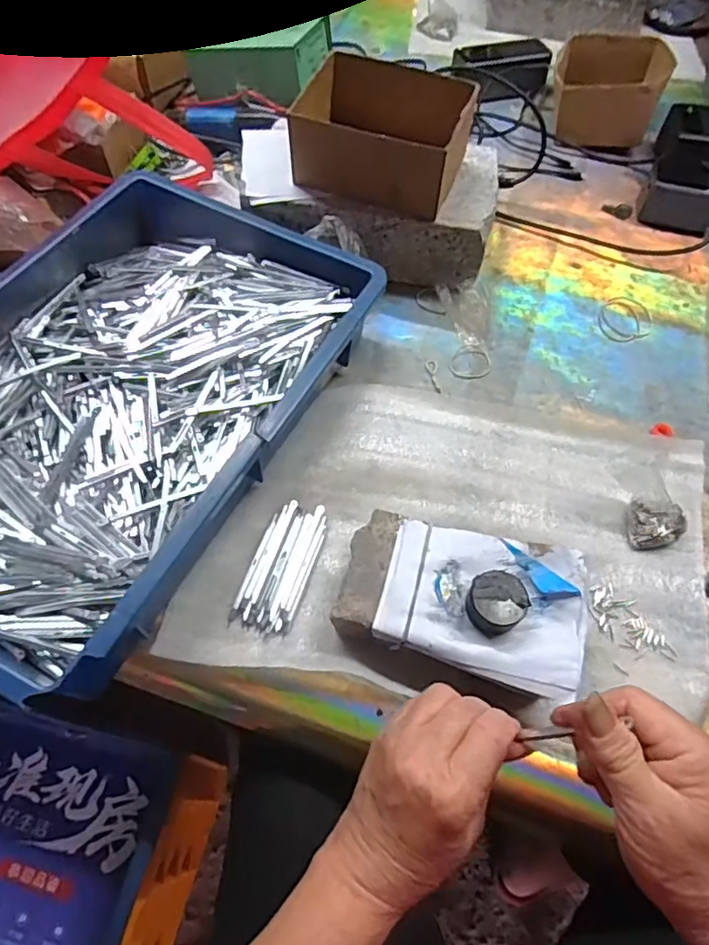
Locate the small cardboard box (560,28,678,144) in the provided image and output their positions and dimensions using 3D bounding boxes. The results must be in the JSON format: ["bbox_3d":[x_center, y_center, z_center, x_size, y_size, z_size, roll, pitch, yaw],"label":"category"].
[{"bbox_3d":[0.328,-0.493,0.754,0.130,0.073,0.141,14,61,6],"label":"small cardboard box"}]

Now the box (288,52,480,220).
[{"bbox_3d":[0.029,-0.322,0.558,0.151,0.066,0.119,19,61,9],"label":"box"}]

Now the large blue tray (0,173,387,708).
[{"bbox_3d":[-0.193,-0.063,0.477,0.278,0.074,0.418,26,63,13],"label":"large blue tray"}]

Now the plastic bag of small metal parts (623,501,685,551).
[{"bbox_3d":[0.248,0.041,0.477,0.042,0.021,0.037,3,60,0],"label":"plastic bag of small metal parts"}]

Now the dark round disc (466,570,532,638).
[{"bbox_3d":[0.098,0.089,0.400,0.038,0.024,0.037,1,60,-1],"label":"dark round disc"}]

